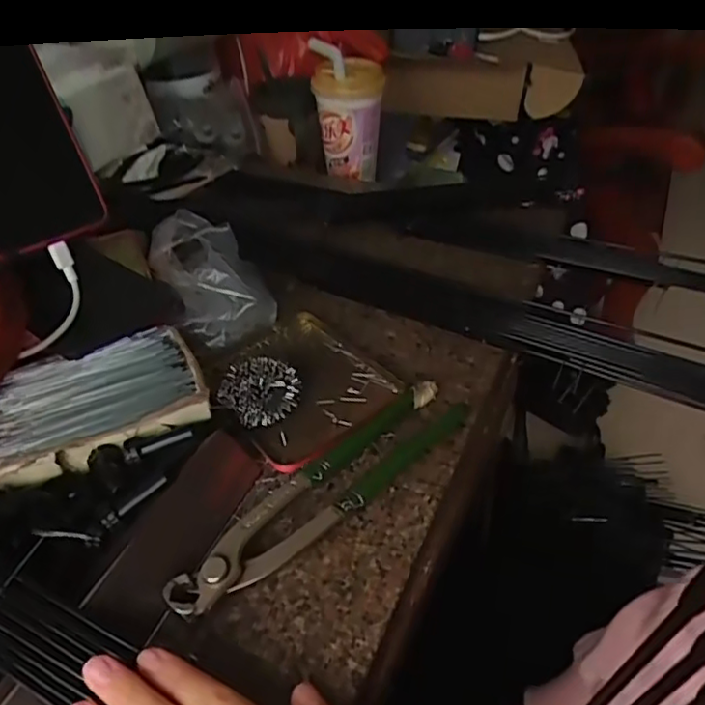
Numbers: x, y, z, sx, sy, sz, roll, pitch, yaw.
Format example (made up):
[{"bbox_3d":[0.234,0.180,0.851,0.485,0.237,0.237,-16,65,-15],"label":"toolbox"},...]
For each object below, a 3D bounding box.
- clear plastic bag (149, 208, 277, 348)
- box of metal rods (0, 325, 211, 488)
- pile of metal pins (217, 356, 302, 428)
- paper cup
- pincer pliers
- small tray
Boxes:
[{"bbox_3d":[-0.102,-0.058,0.470,0.078,0.048,0.118,-21,43,-16],"label":"clear plastic bag"},{"bbox_3d":[-0.153,0.030,0.381,0.120,0.024,0.084,-22,44,-17],"label":"box of metal rods"},{"bbox_3d":[-0.058,0.025,0.404,0.050,0.017,0.048,-3,41,3],"label":"pile of metal pins"},{"bbox_3d":[-0.002,-0.274,0.720,0.078,0.156,0.076,-5,41,1],"label":"paper cup"},{"bbox_3d":[-0.014,0.071,0.352,0.202,0.020,0.044,-34,48,-28],"label":"pincer pliers"},{"bbox_3d":[-0.037,0.019,0.422,0.104,0.008,0.113,-32,48,-27],"label":"small tray"}]

